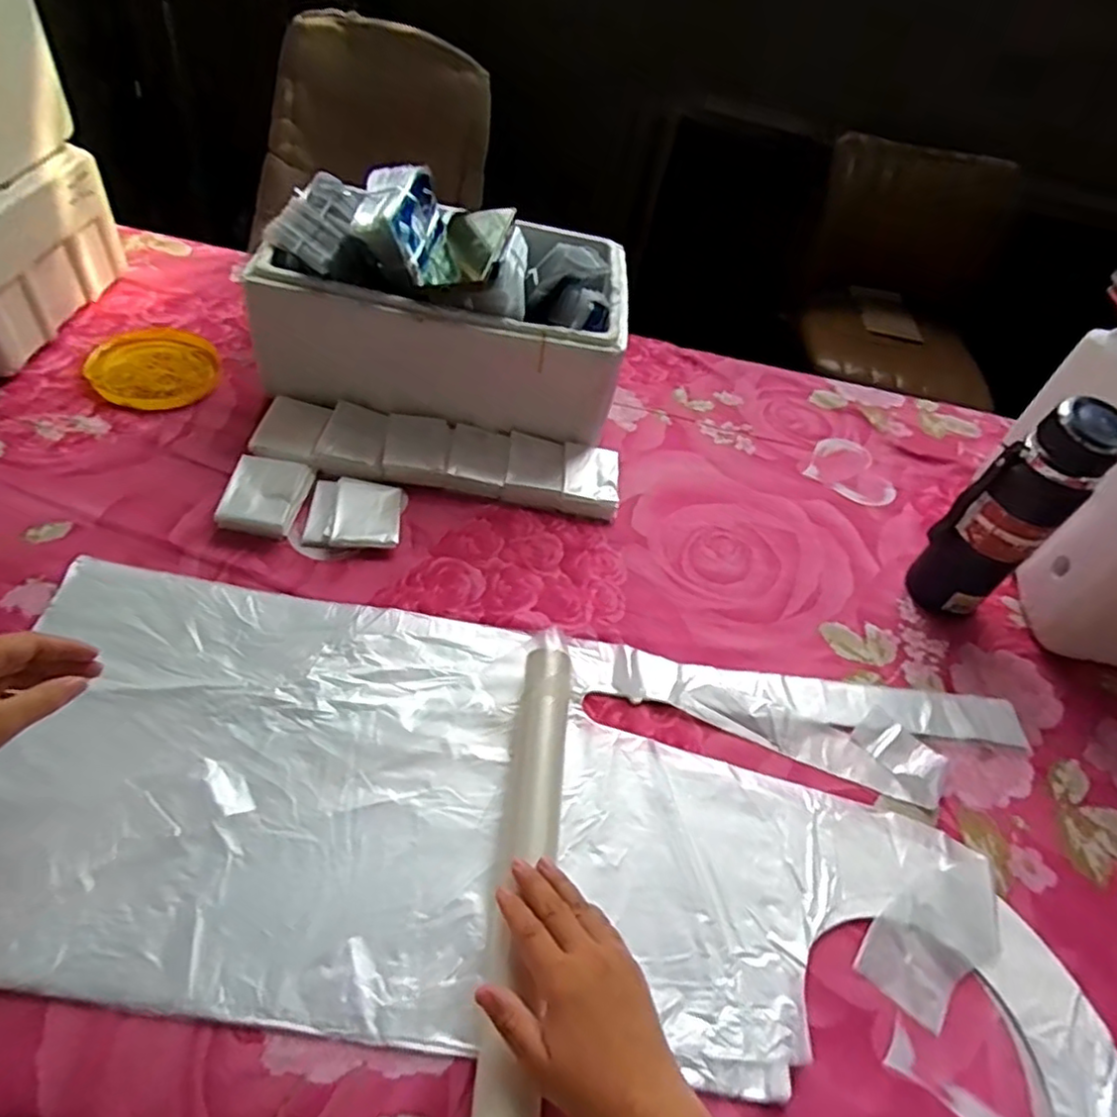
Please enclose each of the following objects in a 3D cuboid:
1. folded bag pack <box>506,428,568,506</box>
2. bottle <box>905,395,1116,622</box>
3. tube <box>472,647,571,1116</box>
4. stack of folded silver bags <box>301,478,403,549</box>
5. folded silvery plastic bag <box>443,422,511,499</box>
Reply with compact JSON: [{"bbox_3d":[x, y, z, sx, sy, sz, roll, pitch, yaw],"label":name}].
[{"bbox_3d":[-0.028,-0.099,0.761,0.066,0.029,0.094,9,48,-3],"label":"folded bag pack"},{"bbox_3d":[0.442,-0.041,0.661,0.074,0.240,0.080,-27,59,-30],"label":"bottle"},{"bbox_3d":[-0.021,0.223,0.462,0.040,0.035,0.357,7,49,-1],"label":"tube"},{"bbox_3d":[-0.211,-0.047,0.691,0.094,0.022,0.090,2,48,-11],"label":"stack of folded silver bags"},{"bbox_3d":[-0.089,-0.110,0.749,0.063,0.031,0.089,9,47,-5],"label":"folded silvery plastic bag"}]

